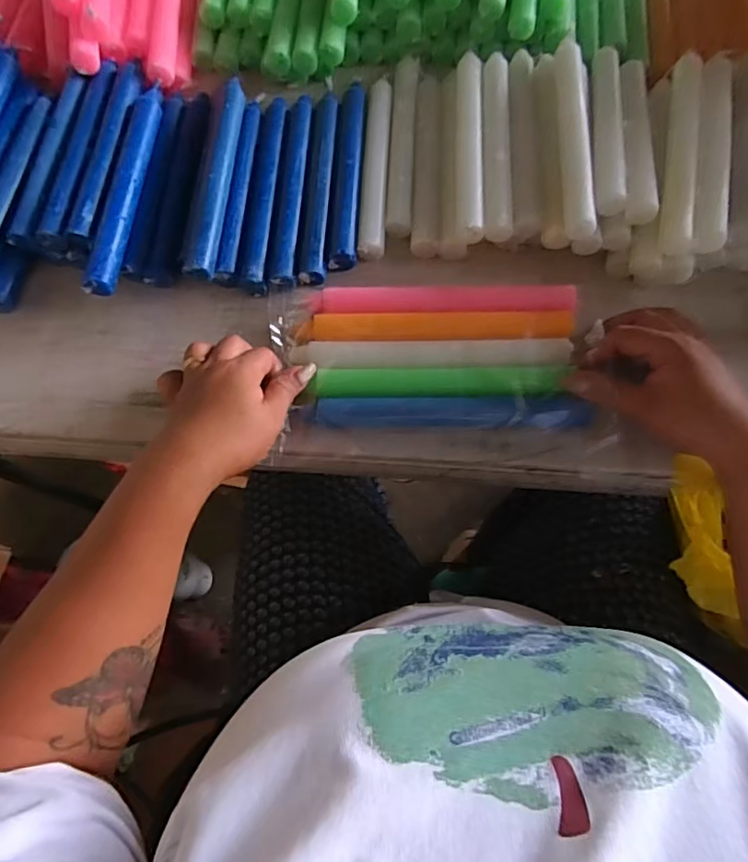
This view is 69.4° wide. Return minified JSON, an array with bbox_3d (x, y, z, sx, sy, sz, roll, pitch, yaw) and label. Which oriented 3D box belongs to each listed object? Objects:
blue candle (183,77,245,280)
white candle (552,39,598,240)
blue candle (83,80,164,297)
[{"bbox_3d":[-0.131,-0.212,0.447,0.025,0.023,0.198,3,70,3],"label":"blue candle"},{"bbox_3d":[0.153,-0.231,0.419,0.020,0.022,0.179,2,70,3],"label":"white candle"},{"bbox_3d":[-0.203,-0.206,0.443,0.021,0.017,0.210,3,70,3],"label":"blue candle"}]

